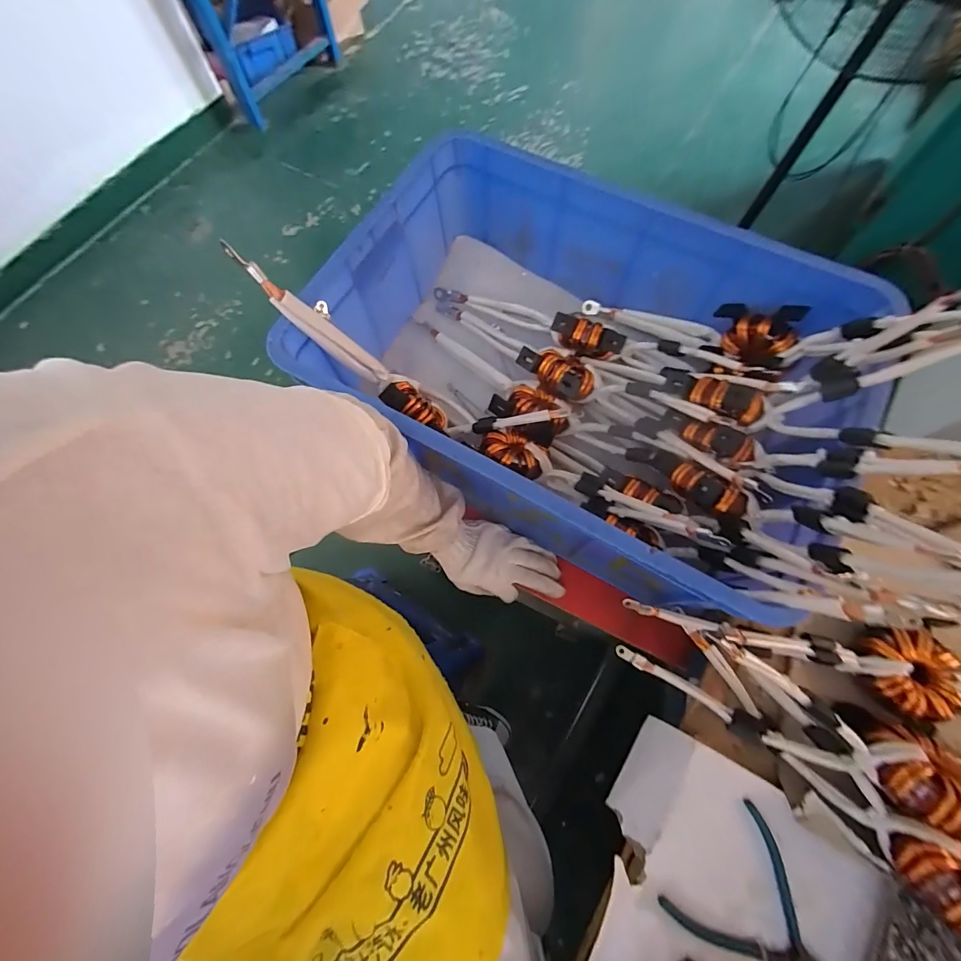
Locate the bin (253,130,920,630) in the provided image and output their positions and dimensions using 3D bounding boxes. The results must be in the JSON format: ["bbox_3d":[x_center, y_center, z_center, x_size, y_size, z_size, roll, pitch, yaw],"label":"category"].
[{"bbox_3d":[0.112,-0.151,0.551,0.597,0.200,0.418,29,74,11],"label":"bin"}]

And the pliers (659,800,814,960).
[{"bbox_3d":[0.258,0.403,0.384,0.125,0.011,0.132,-39,74,-11],"label":"pliers"}]

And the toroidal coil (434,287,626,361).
[{"bbox_3d":[0.064,-0.251,0.631,0.320,0.069,0.054,29,74,24],"label":"toroidal coil"}]

